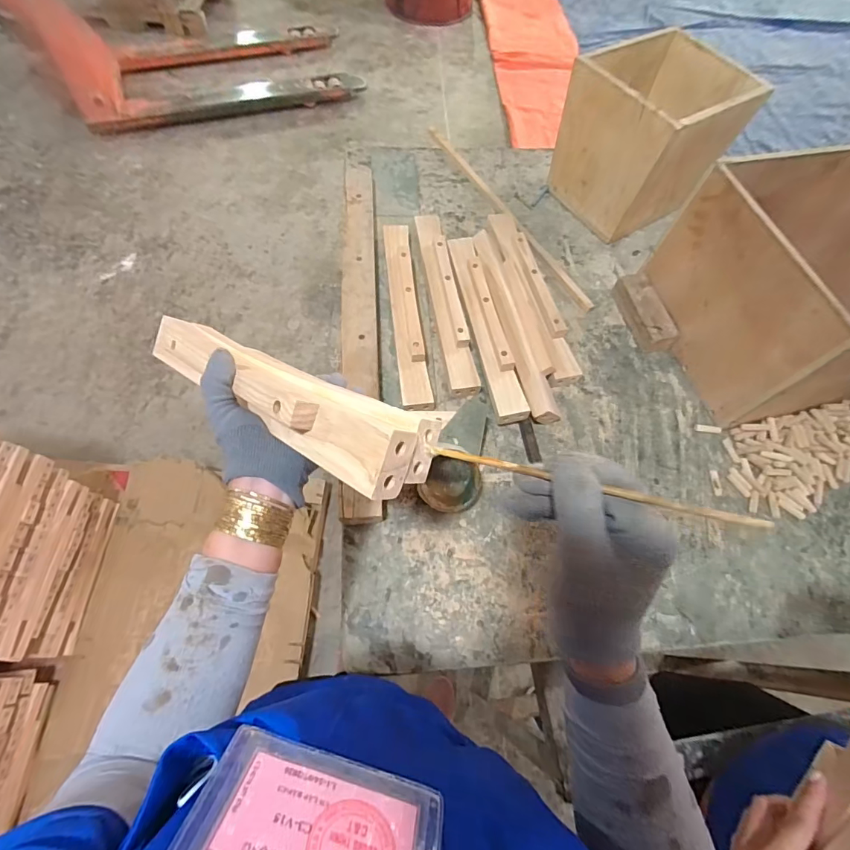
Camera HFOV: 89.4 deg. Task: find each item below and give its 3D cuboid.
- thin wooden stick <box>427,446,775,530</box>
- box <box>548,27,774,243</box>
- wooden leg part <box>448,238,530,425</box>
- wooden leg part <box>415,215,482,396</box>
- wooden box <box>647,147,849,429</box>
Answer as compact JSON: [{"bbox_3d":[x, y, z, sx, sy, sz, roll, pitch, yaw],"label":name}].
[{"bbox_3d":[0.080,0.031,0.245,0.186,0.007,0.005,11,60,32],"label":"thin wooden stick"},{"bbox_3d":[0.411,-0.534,0.808,0.260,0.219,0.221,-31,69,-17],"label":"box"},{"bbox_3d":[0.097,-0.176,0.701,0.046,0.034,0.364,-8,65,-7],"label":"wooden leg part"},{"bbox_3d":[0.034,-0.222,0.740,0.047,0.051,0.371,-7,64,-7],"label":"wooden leg part"},{"bbox_3d":[0.564,-0.222,0.670,0.287,0.233,0.360,-11,66,-8],"label":"wooden box"}]

